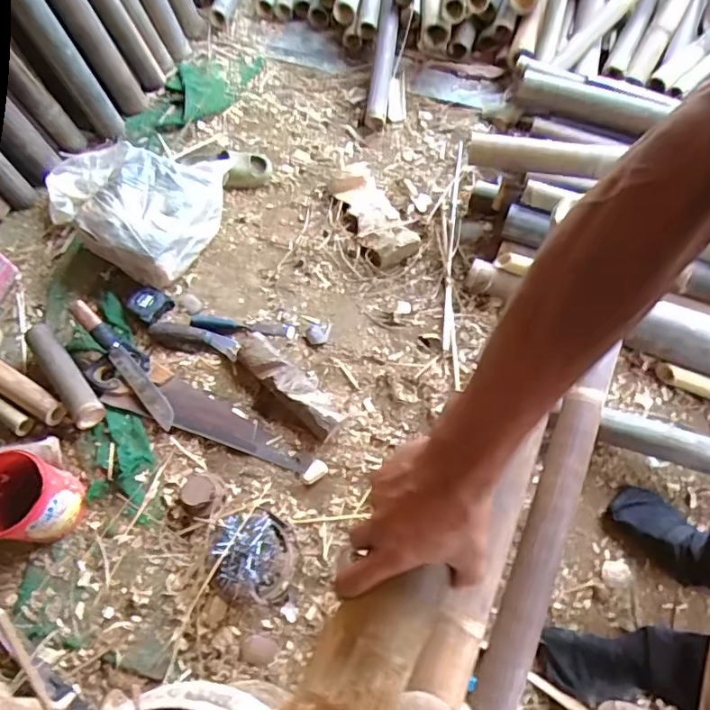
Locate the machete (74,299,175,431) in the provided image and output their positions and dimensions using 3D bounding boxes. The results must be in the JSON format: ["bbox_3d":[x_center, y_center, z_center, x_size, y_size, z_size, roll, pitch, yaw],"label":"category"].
[{"bbox_3d":[-0.476,0.020,1.117,0.042,0.027,0.322,-38,82,-16],"label":"machete"}]

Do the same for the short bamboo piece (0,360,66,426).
[{"bbox_3d":[-0.696,0.067,1.103,0.239,0.044,0.057,29,68,14],"label":"short bamboo piece"}]

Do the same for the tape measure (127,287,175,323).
[{"bbox_3d":[-0.459,-0.114,1.199,0.078,0.030,0.079,26,67,13],"label":"tape measure"}]

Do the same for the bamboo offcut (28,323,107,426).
[{"bbox_3d":[-0.606,0.037,1.113,0.060,0.054,0.266,-36,69,-16],"label":"bamboo offcut"}]

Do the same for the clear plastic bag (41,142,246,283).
[{"bbox_3d":[-0.532,-0.396,1.287,0.429,0.128,0.379,22,67,13],"label":"clear plastic bag"}]

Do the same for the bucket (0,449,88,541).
[{"bbox_3d":[-0.585,0.258,0.954,0.140,0.151,0.142,0,64,1],"label":"bucket"}]

